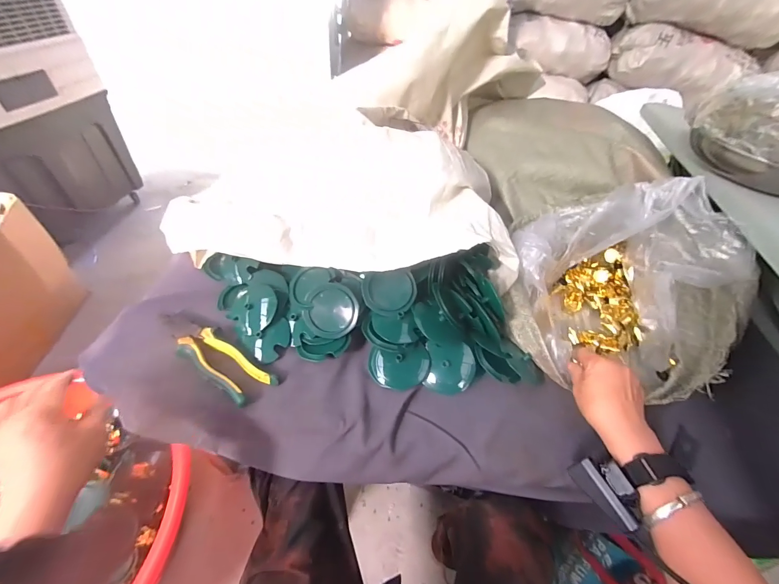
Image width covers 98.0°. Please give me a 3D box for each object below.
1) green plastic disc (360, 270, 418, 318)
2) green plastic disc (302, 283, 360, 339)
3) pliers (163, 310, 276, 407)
[{"bbox_3d":[0.000,0.001,0.485,0.076,0.010,0.062,-1,80,-5],"label":"green plastic disc"},{"bbox_3d":[-0.082,0.026,0.478,0.074,0.006,0.074,0,86,-1],"label":"green plastic disc"},{"bbox_3d":[-0.242,0.084,0.462,0.193,0.027,0.055,32,46,17],"label":"pliers"}]

